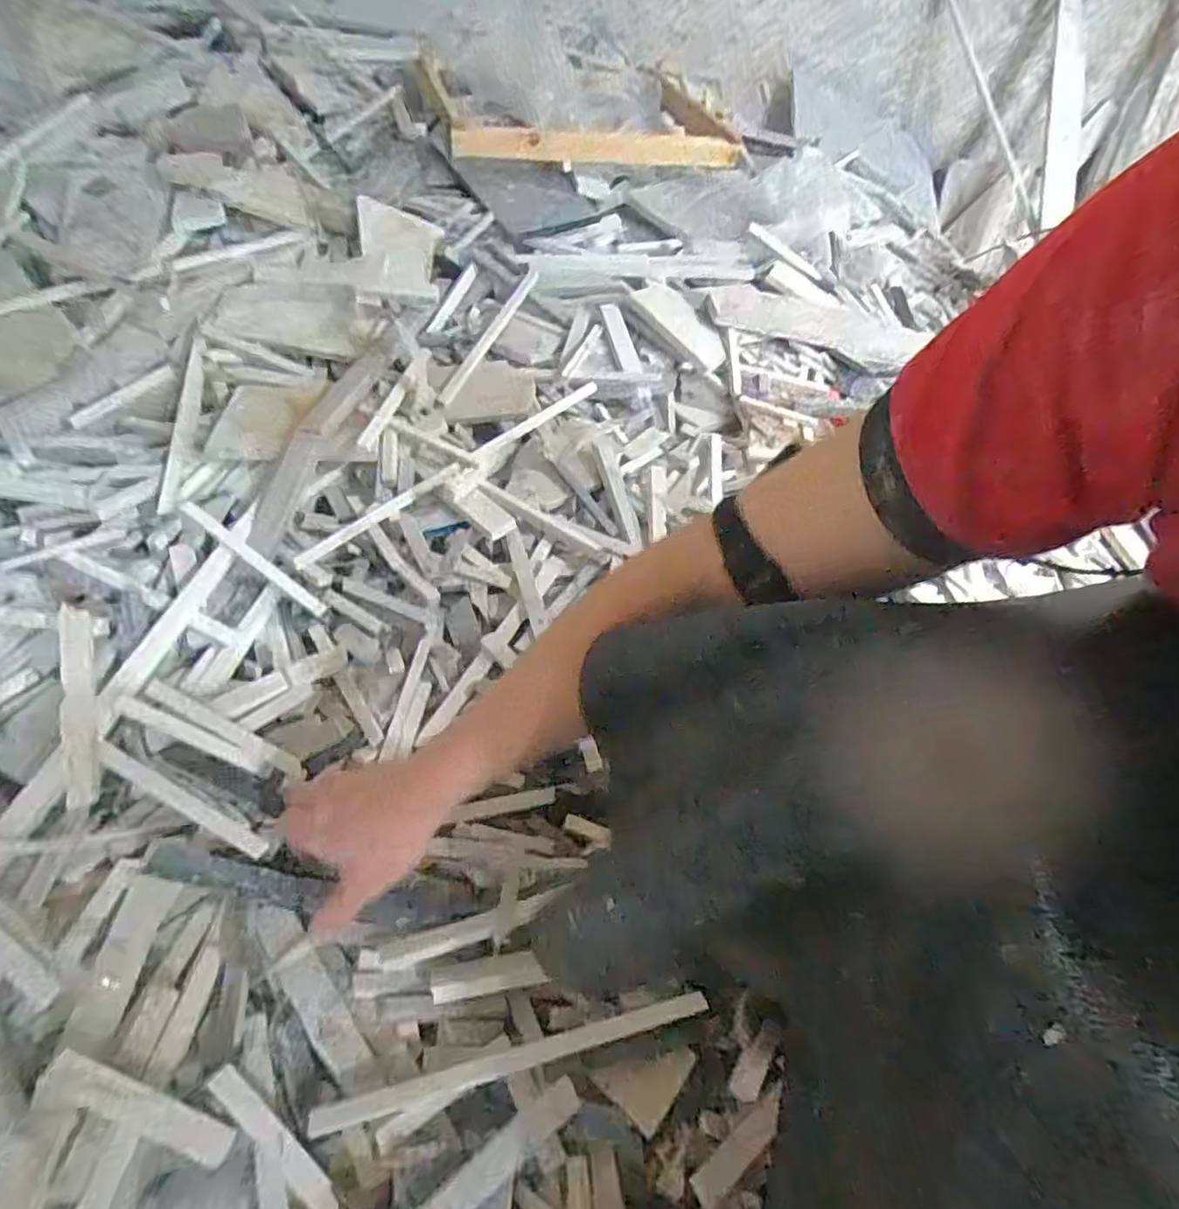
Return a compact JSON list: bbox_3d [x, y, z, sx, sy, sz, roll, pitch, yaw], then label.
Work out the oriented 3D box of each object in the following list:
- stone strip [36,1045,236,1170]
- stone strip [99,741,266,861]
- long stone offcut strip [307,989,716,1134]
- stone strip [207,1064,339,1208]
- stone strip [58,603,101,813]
[{"bbox_3d":[-0.268,0.300,0.367,0.115,0.012,0.024,25,41,-2],"label":"stone strip"},{"bbox_3d":[-0.326,0.158,0.496,0.154,0.012,0.016,31,44,2],"label":"stone strip"},{"bbox_3d":[-0.046,0.312,0.431,0.270,0.019,0.017,-9,41,-14],"label":"long stone offcut strip"},{"bbox_3d":[-0.192,0.328,0.378,0.108,0.010,0.015,40,49,11],"label":"stone strip"},{"bbox_3d":[-0.420,0.075,0.508,0.021,0.015,0.188,-17,58,-23],"label":"stone strip"}]

